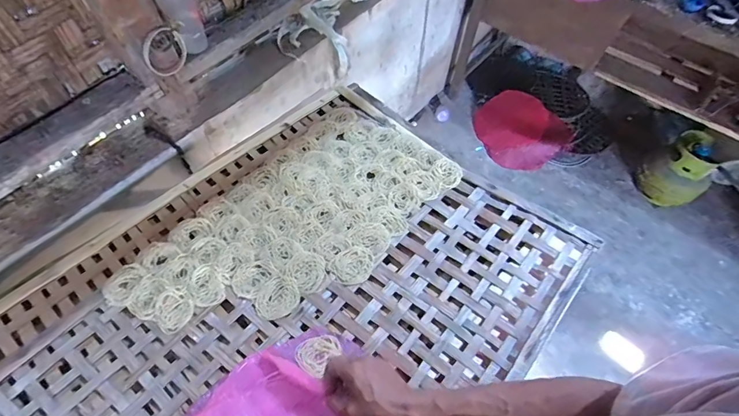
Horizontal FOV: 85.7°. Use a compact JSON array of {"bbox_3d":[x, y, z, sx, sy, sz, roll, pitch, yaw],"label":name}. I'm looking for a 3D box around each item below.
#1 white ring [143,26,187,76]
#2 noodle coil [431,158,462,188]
[{"bbox_3d":[-0.406,-0.312,0.798,0.023,0.101,0.096,19,58,9],"label":"white ring"},{"bbox_3d":[0.166,-0.077,0.847,0.054,0.017,0.069,-29,62,-19],"label":"noodle coil"}]

